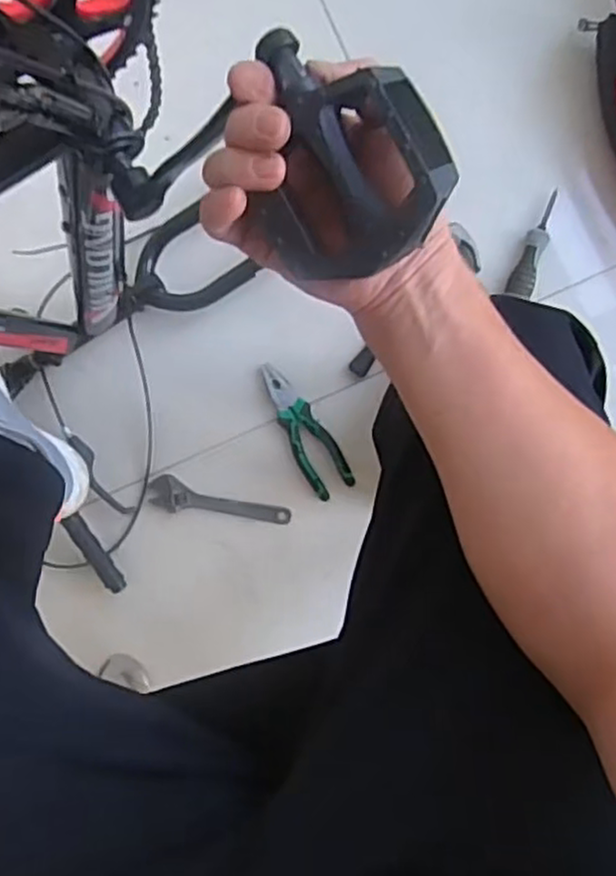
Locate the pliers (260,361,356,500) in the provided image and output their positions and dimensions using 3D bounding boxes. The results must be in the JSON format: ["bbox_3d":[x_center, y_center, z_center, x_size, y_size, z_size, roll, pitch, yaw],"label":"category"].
[{"bbox_3d":[-0.010,-0.011,0.932,0.054,0.020,0.189,-31,87,3],"label":"pliers"}]

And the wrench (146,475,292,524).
[{"bbox_3d":[-0.116,0.086,0.948,0.188,0.012,0.043,10,90,4],"label":"wrench"}]

